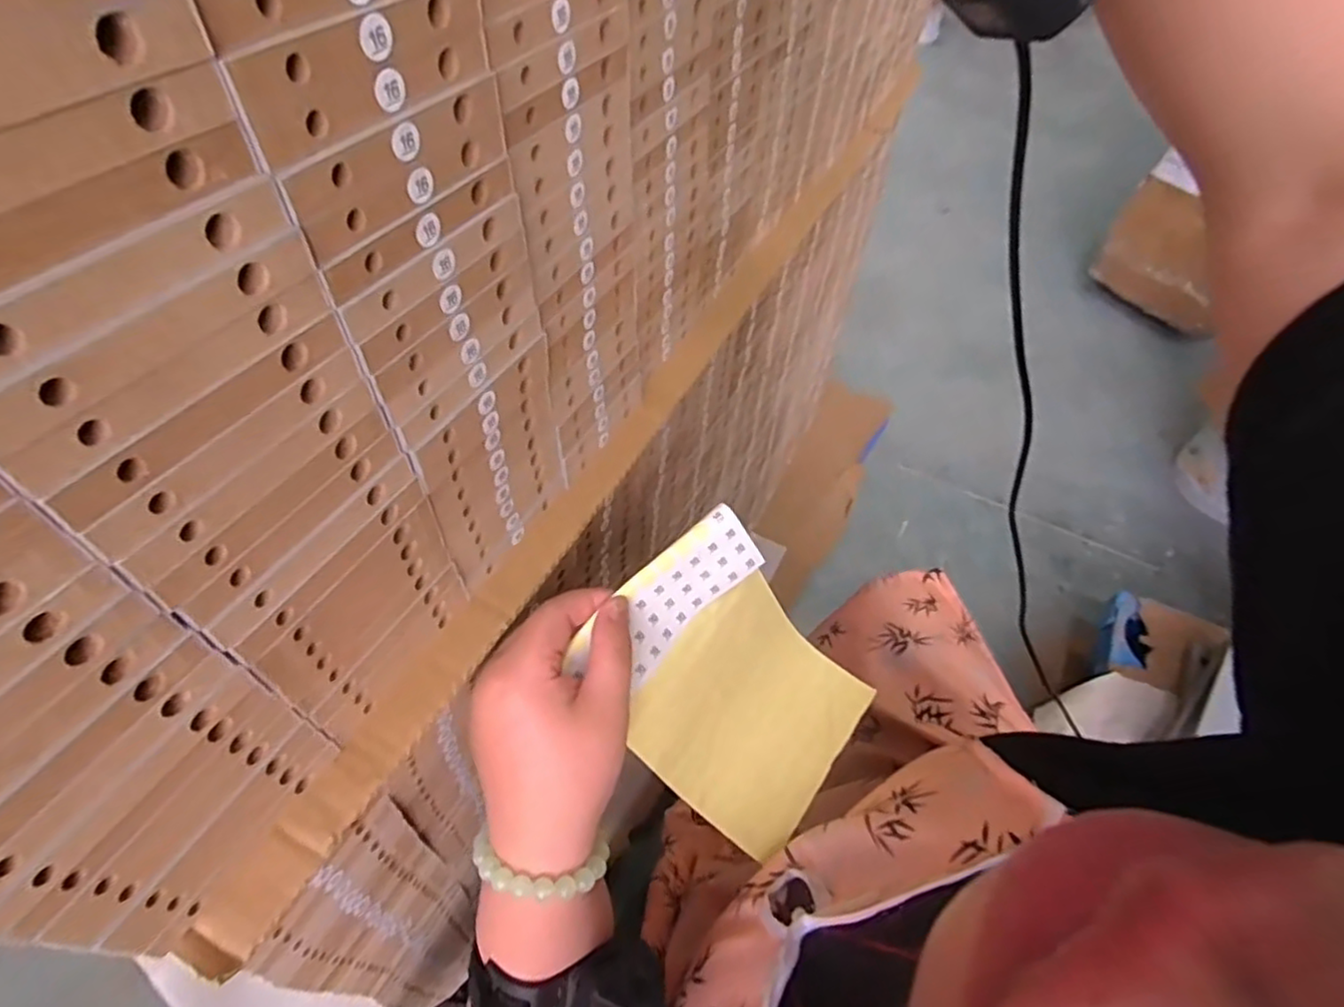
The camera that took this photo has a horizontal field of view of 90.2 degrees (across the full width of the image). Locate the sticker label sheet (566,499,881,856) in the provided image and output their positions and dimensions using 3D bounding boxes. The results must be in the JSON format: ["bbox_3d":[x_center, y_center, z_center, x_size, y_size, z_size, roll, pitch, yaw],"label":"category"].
[{"bbox_3d":[0.033,0.103,0.380,0.120,0.179,0.029,-48,28,-17],"label":"sticker label sheet"}]

